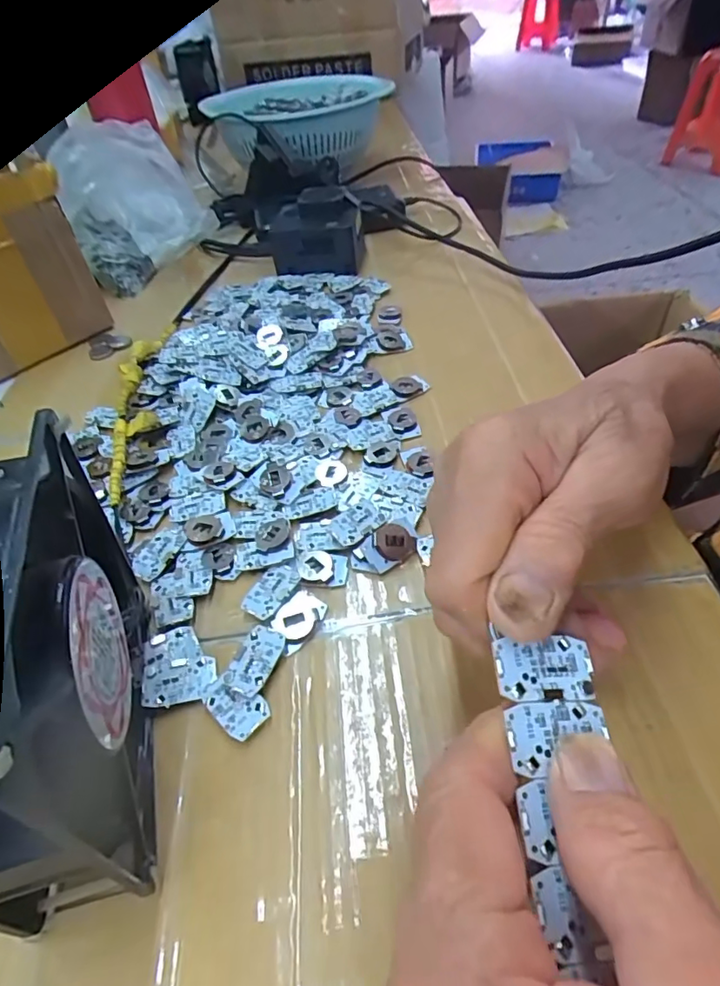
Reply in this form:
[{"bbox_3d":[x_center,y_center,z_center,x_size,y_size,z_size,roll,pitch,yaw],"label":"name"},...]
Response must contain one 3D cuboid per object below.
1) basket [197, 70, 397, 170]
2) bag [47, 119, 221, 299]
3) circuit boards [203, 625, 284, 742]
[{"bbox_3d":[-0.077,-0.439,0.646,0.176,0.079,0.210,22,51,23],"label":"basket"},{"bbox_3d":[-0.203,-0.258,0.475,0.109,0.110,0.093,-27,50,-20],"label":"bag"},{"bbox_3d":[-0.044,0.078,0.222,0.028,0.007,0.041,24,53,25],"label":"circuit boards"}]

